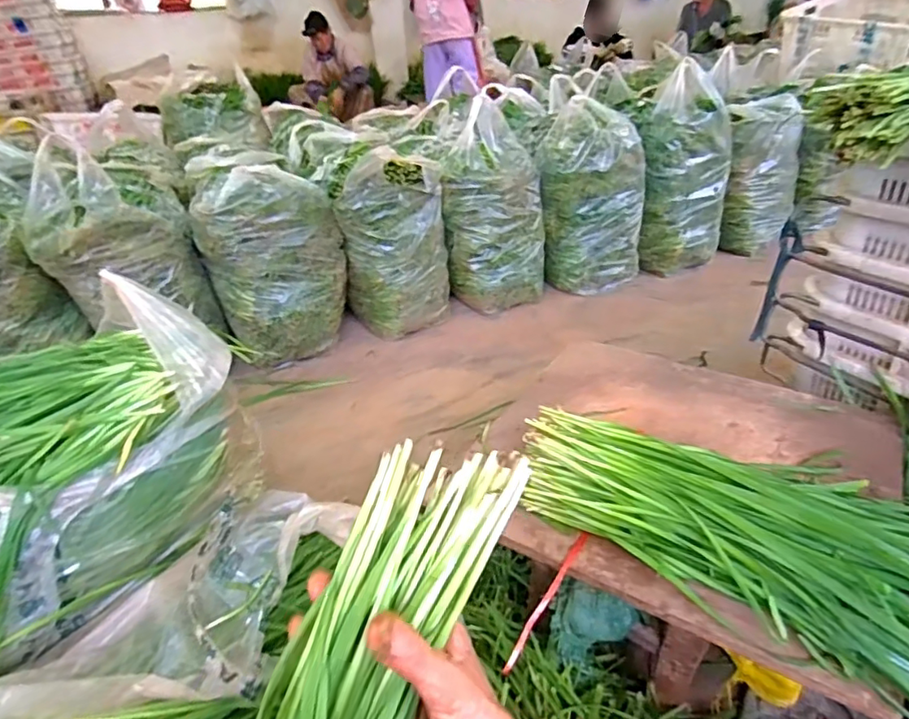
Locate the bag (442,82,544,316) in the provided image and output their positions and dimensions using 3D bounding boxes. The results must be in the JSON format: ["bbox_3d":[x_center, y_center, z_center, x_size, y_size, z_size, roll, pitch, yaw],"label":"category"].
[{"bbox_3d":[0.131,-0.442,1.707,0.281,0.571,0.231,4,32,11],"label":"bag"}]

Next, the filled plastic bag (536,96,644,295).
[{"bbox_3d":[0.446,-0.516,1.825,0.317,0.532,0.319,6,33,15],"label":"filled plastic bag"}]

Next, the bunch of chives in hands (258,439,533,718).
[{"bbox_3d":[-0.066,0.217,0.272,0.085,0.051,0.375,14,72,25],"label":"bunch of chives in hands"}]

